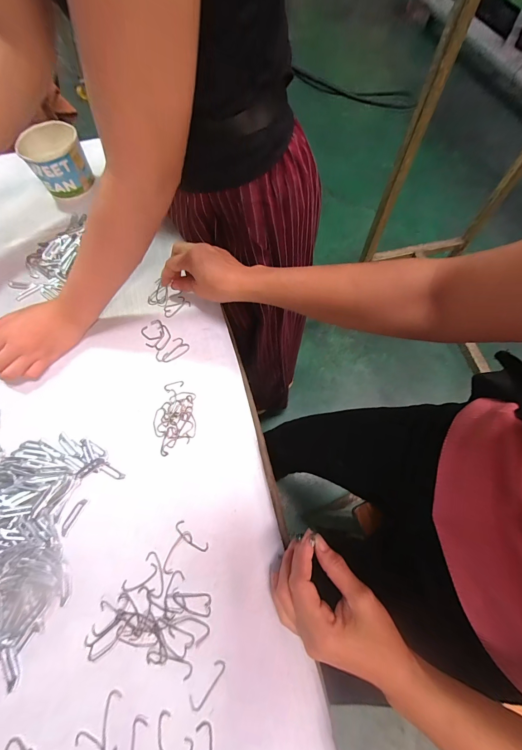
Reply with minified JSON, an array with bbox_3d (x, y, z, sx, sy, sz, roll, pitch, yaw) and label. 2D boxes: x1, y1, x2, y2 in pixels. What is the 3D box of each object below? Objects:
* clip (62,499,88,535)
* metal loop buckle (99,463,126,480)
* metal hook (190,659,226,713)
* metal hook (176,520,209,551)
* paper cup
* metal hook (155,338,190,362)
[{"bbox_3d":[-0.201,0.150,0.329,0.009,0.004,0.038,25,68,11],"label":"clip"},{"bbox_3d":[-0.168,0.109,0.348,0.030,0.004,0.009,23,68,10],"label":"metal loop buckle"},{"bbox_3d":[-0.047,0.273,0.274,0.012,0.004,0.039,37,71,15],"label":"metal hook"},{"bbox_3d":[-0.072,0.167,0.319,0.041,0.004,0.012,34,70,14],"label":"metal hook"},{"bbox_3d":[-0.328,-0.345,0.506,0.087,0.083,0.081,-22,67,-9],"label":"paper cup"},{"bbox_3d":[-0.118,-0.032,0.410,0.042,0.004,0.026,-38,71,-15],"label":"metal hook"}]

